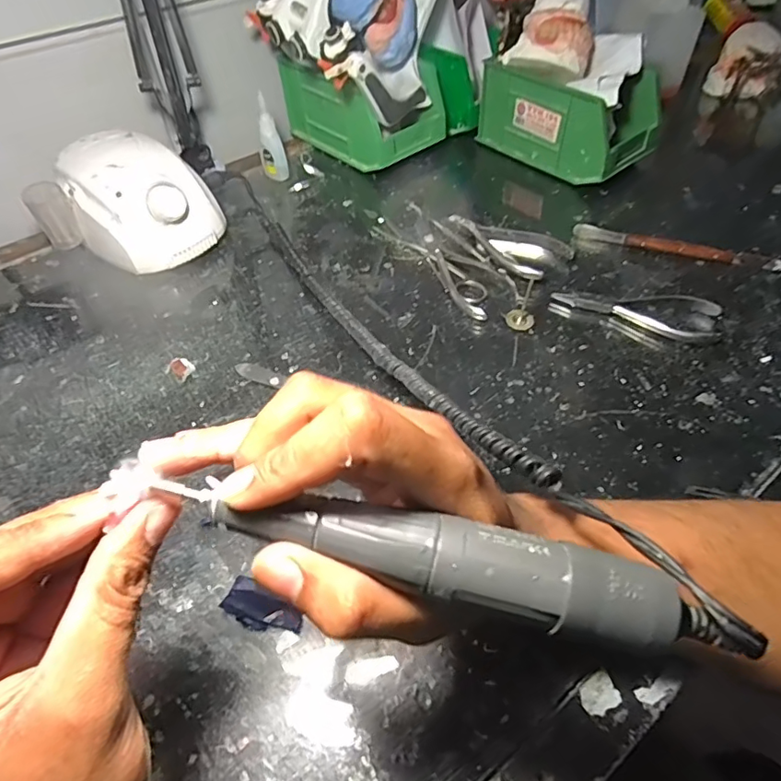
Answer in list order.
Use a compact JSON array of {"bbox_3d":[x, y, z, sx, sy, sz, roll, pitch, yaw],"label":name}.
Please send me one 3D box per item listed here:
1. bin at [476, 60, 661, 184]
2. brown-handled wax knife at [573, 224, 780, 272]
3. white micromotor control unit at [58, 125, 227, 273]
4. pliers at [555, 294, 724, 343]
[{"bbox_3d":[0.191,-0.295,0.569,0.096,0.082,0.168,-34,57,-23],"label":"bin"},{"bbox_3d":[0.251,-0.125,0.470,0.171,0.011,0.016,15,52,15],"label":"brown-handled wax knife"},{"bbox_3d":[-0.232,-0.168,0.484,0.135,0.080,0.096,26,56,22],"label":"white micromotor control unit"},{"bbox_3d":[0.197,-0.068,0.427,0.120,0.011,0.039,21,54,18],"label":"pliers"}]

